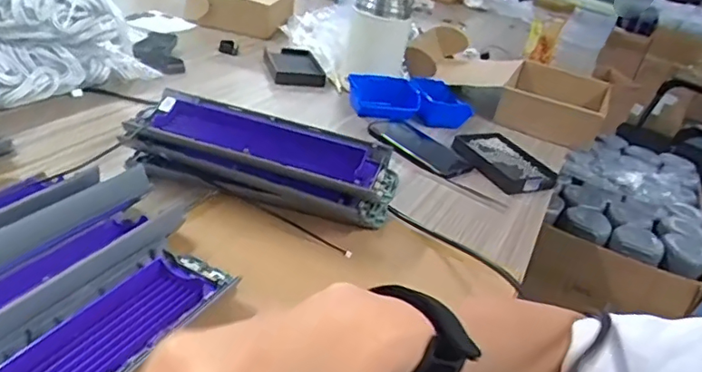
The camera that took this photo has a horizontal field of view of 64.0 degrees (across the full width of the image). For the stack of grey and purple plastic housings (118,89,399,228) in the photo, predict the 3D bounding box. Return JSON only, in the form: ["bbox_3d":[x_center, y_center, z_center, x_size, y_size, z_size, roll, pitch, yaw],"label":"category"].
[{"bbox_3d":[-0.095,-0.023,0.613,0.281,0.087,0.085,13,27,10],"label":"stack of grey and purple plastic housings"}]

